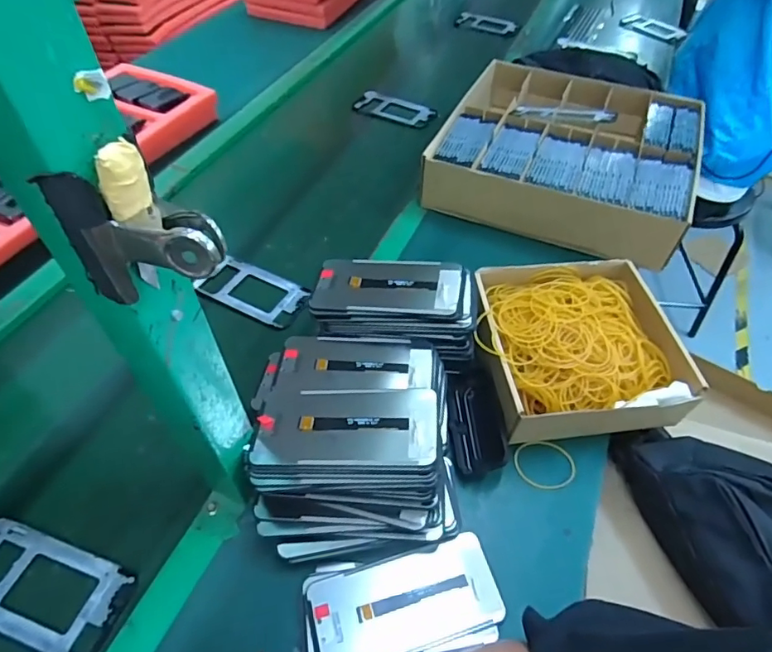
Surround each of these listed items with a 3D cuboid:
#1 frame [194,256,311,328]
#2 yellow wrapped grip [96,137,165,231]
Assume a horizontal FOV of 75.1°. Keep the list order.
[{"bbox_3d":[-0.178,-0.047,0.668,0.153,0.008,0.077,23,53,16],"label":"frame"},{"bbox_3d":[-0.108,-0.058,0.208,0.020,0.034,0.018,-23,55,-19],"label":"yellow wrapped grip"}]

